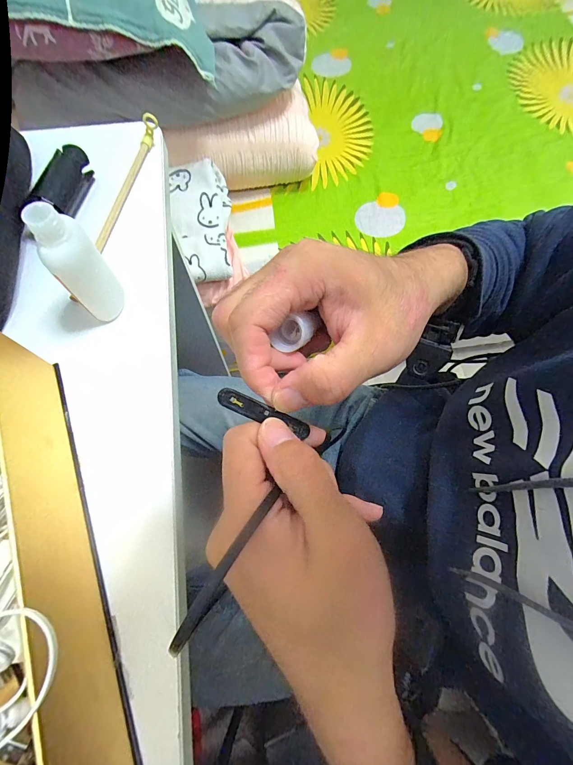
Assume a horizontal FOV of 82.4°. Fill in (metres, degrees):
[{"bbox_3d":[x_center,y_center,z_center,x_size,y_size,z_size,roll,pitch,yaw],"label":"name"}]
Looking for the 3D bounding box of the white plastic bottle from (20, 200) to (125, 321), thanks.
[{"bbox_3d":[-0.130,-0.073,0.206,0.028,0.080,0.026,-35,73,-13],"label":"white plastic bottle"}]

